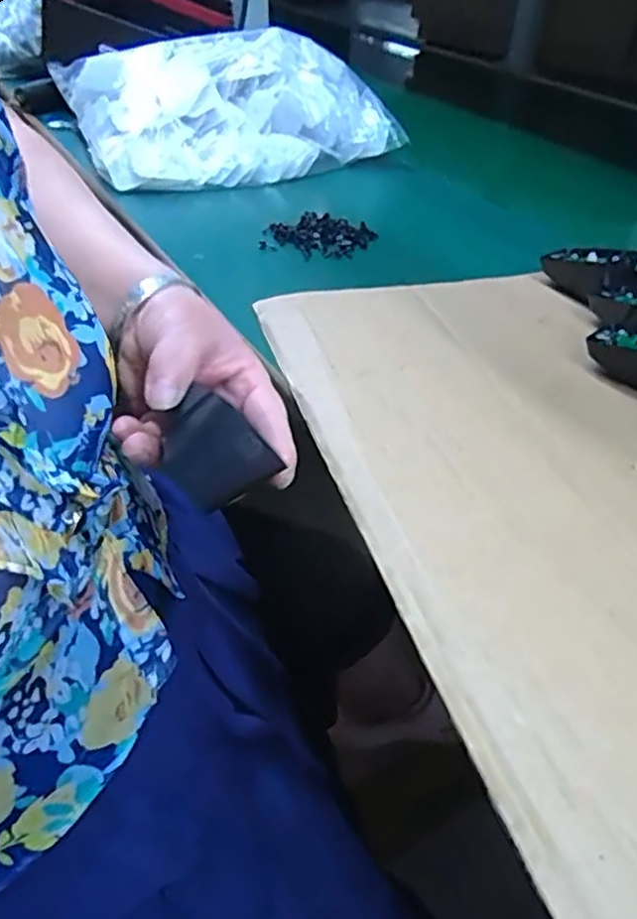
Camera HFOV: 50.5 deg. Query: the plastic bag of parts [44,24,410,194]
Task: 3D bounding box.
[{"bbox_3d":[-0.108,-0.410,0.757,0.330,0.086,0.249,-21,71,-22],"label":"plastic bag of parts"}]

